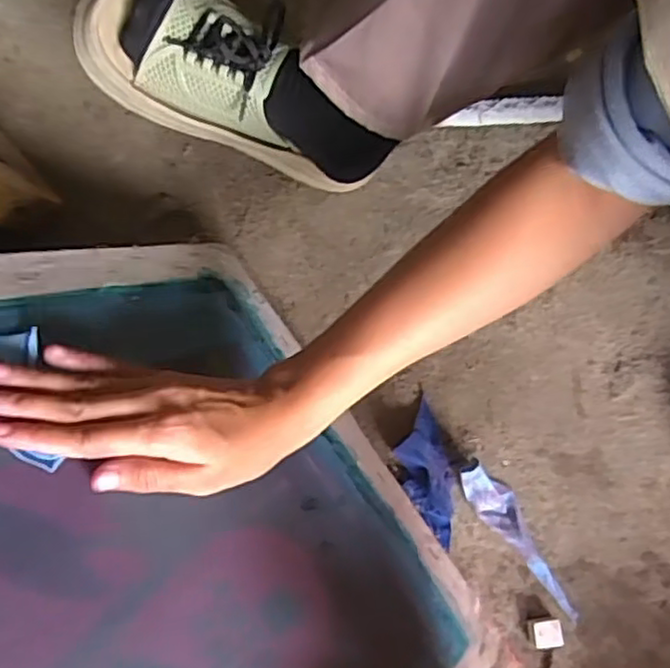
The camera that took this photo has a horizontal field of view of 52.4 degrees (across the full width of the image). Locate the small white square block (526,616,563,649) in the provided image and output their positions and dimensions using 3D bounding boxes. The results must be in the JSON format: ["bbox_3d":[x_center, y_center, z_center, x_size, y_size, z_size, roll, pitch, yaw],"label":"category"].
[{"bbox_3d":[0.144,0.205,0.467,0.021,0.016,0.018,-6,72,-4],"label":"small white square block"}]

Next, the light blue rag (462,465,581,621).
[{"bbox_3d":[0.133,0.145,0.481,0.030,0.025,0.121,-32,75,-12],"label":"light blue rag"}]

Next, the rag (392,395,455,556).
[{"bbox_3d":[0.067,0.102,0.499,0.041,0.017,0.102,-15,73,-7],"label":"rag"}]

